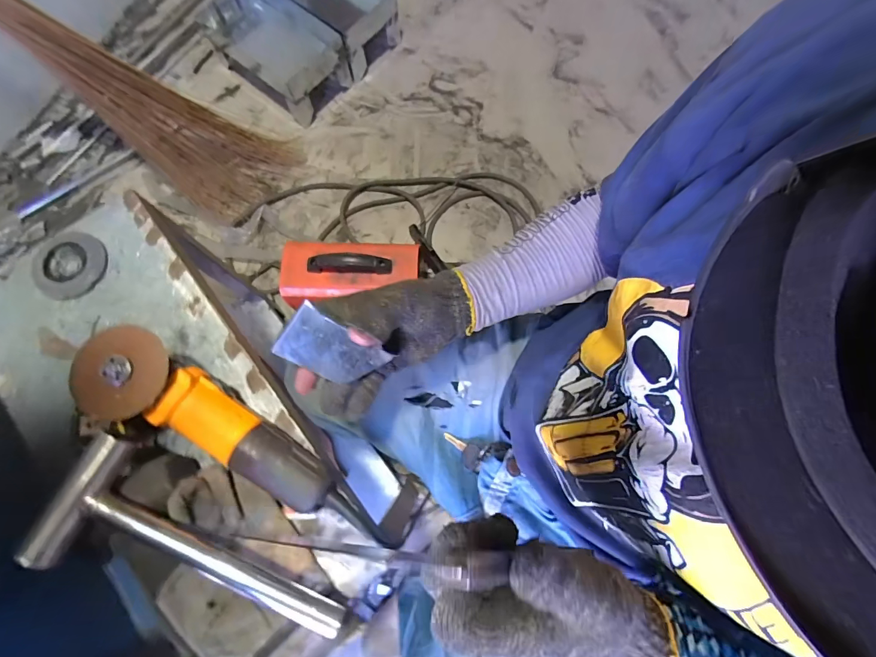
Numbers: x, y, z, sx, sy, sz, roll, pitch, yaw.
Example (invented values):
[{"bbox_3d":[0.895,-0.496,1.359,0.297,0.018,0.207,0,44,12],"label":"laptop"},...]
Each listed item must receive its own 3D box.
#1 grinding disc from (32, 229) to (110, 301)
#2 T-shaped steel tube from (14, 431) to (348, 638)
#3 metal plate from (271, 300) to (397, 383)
[{"bbox_3d":[-0.485,-0.085,0.533,0.090,0.011,0.089,0,75,-1],"label":"grinding disc"},{"bbox_3d":[-0.225,0.211,0.388,0.292,0.046,0.121,22,76,4],"label":"T-shaped steel tube"},{"bbox_3d":[-0.097,0.022,0.378,0.094,0.004,0.052,35,95,-30],"label":"metal plate"}]

